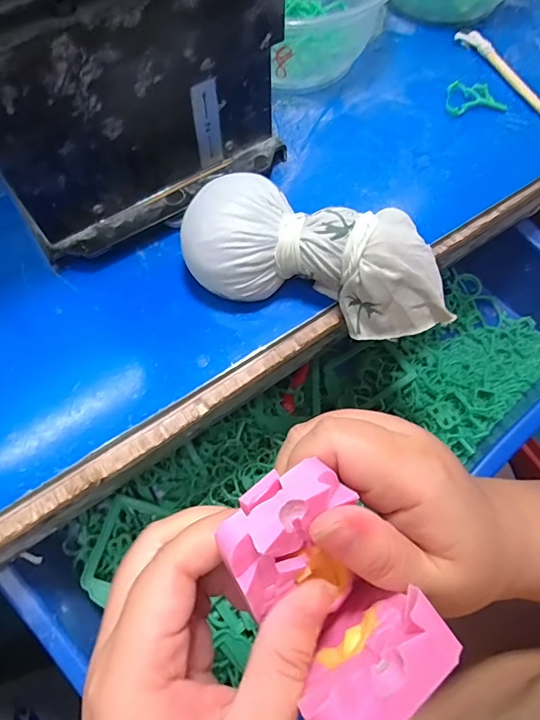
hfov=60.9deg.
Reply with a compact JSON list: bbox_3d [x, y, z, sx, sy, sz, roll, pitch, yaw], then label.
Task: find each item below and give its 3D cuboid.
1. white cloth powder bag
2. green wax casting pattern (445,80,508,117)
[{"bbox_3d":[0.027,-0.052,0.237,0.141,0.051,0.052,11,67,5],"label":"white cloth powder bag"},{"bbox_3d":[0.138,-0.179,0.312,0.040,0.007,0.024,-10,67,-3],"label":"green wax casting pattern"}]

